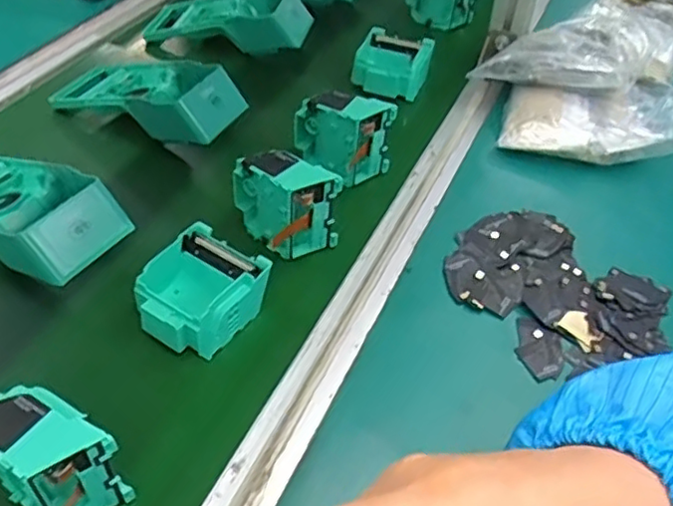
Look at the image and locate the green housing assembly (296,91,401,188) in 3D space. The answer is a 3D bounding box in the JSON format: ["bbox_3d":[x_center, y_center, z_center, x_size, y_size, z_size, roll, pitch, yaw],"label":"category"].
[{"bbox_3d":[0.007,-0.108,0.567,0.078,0.065,0.042,31,49,17],"label":"green housing assembly"}]

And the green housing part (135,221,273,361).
[{"bbox_3d":[-0.096,0.032,0.460,0.077,0.045,0.082,26,47,20],"label":"green housing part"}]

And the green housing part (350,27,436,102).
[{"bbox_3d":[0.061,-0.208,0.693,0.074,0.034,0.074,20,47,8],"label":"green housing part"}]

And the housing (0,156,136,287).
[{"bbox_3d":[-0.252,-0.036,0.504,0.186,0.058,0.091,29,48,22],"label":"housing"}]

